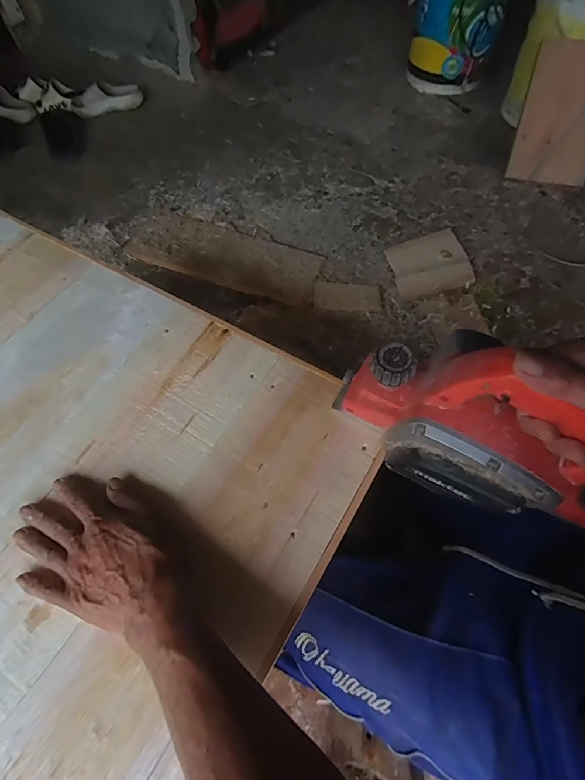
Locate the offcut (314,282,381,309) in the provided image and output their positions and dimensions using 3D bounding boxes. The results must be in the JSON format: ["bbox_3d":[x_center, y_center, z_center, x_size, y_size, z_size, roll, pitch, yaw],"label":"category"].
[{"bbox_3d":[0.134,-0.232,0.973,0.158,0.012,0.080,4,60,5],"label":"offcut"}]

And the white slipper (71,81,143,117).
[{"bbox_3d":[-0.661,-1.033,1.418,0.252,0.069,0.121,-10,60,-3],"label":"white slipper"}]

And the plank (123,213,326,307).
[{"bbox_3d":[-0.175,-0.356,1.040,0.503,0.028,0.184,19,63,13],"label":"plank"}]

